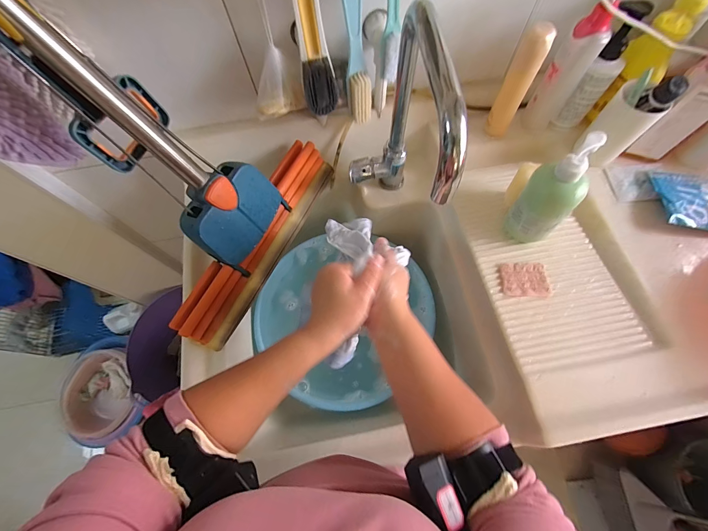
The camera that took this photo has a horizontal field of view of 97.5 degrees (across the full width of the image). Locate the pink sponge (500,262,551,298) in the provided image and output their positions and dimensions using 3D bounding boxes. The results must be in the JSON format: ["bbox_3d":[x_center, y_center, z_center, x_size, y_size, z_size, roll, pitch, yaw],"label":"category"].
[{"bbox_3d":[0.263,0.021,0.477,0.067,0.007,0.055,1,68,3],"label":"pink sponge"}]

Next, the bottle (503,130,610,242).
[{"bbox_3d":[0.271,-0.094,0.426,0.064,0.178,0.071,-39,72,-13],"label":"bottle"}]

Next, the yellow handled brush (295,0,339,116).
[{"bbox_3d":[-0.053,-0.294,0.421,0.047,0.181,0.031,-10,68,-2],"label":"yellow handled brush"}]

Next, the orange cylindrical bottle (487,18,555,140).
[{"bbox_3d":[0.256,-0.283,0.495,0.039,0.167,0.032,22,71,11],"label":"orange cylindrical bottle"}]

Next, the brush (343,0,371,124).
[{"bbox_3d":[0.005,-0.303,0.439,0.035,0.217,0.026,-10,68,-2],"label":"brush"}]

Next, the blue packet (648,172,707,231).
[{"bbox_3d":[0.567,-0.104,0.497,0.151,0.018,0.105,8,69,5],"label":"blue packet"}]

